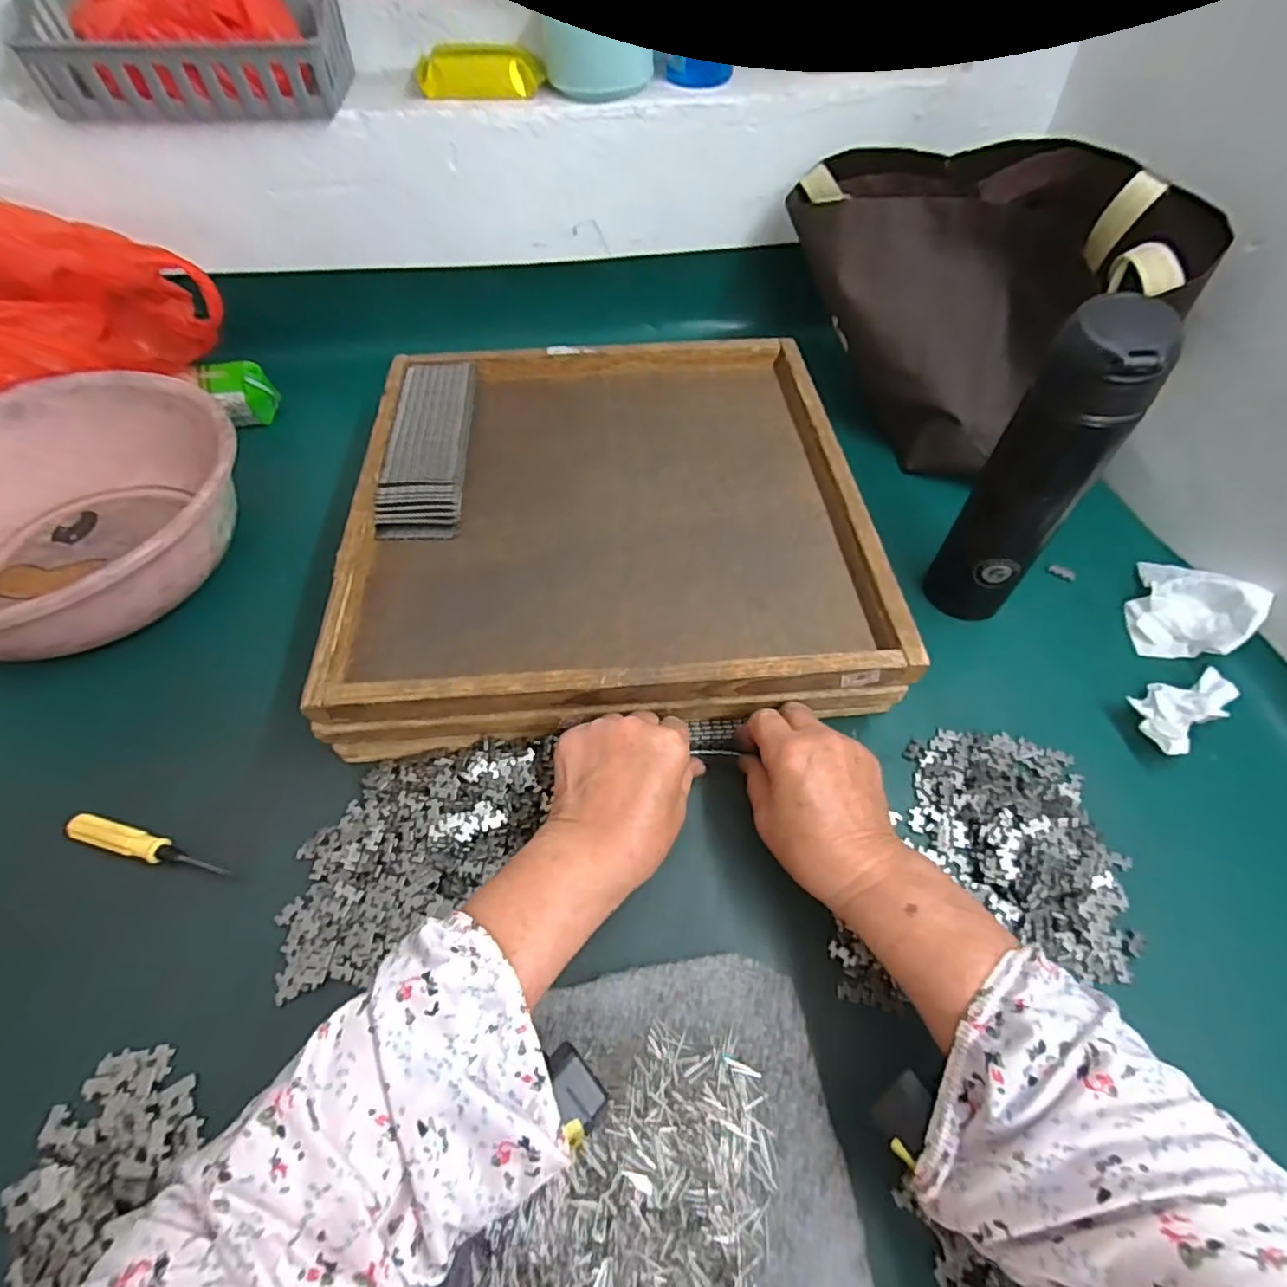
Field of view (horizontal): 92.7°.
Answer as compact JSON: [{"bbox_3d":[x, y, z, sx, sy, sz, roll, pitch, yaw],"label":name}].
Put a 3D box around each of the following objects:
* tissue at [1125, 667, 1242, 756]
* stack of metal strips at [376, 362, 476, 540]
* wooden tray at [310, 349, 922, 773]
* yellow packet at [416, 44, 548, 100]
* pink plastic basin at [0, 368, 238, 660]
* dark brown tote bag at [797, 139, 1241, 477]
[{"bbox_3d":[0.384,0.045,0.437,0.083,0.024,0.044,-24,57,-18],"label":"tissue"},{"bbox_3d":[-0.187,-0.177,0.539,0.065,0.022,0.219,-4,53,-3],"label":"stack of metal strips"},{"bbox_3d":[-0.030,-0.110,0.526,0.396,0.078,0.403,-4,53,-3],"label":"wooden tray"},{"bbox_3d":[-0.157,-0.554,0.595,0.120,0.034,0.026,-5,53,-4],"label":"yellow packet"},{"bbox_3d":[-0.482,-0.101,0.514,0.288,0.100,0.291,0,53,0],"label":"pink plastic basin"},{"bbox_3d":[0.279,-0.327,0.582,0.126,0.215,0.356,-27,58,-19],"label":"dark brown tote bag"}]

